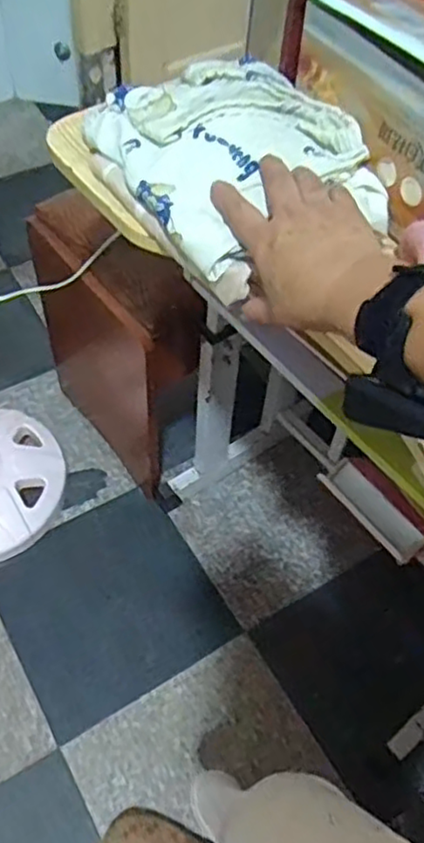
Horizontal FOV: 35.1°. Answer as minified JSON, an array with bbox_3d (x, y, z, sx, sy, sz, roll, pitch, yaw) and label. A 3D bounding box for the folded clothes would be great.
[{"bbox_3d":[0.011,-0.216,0.543,0.168,0.058,0.224,-28,60,-21],"label":"folded clothes"}]

